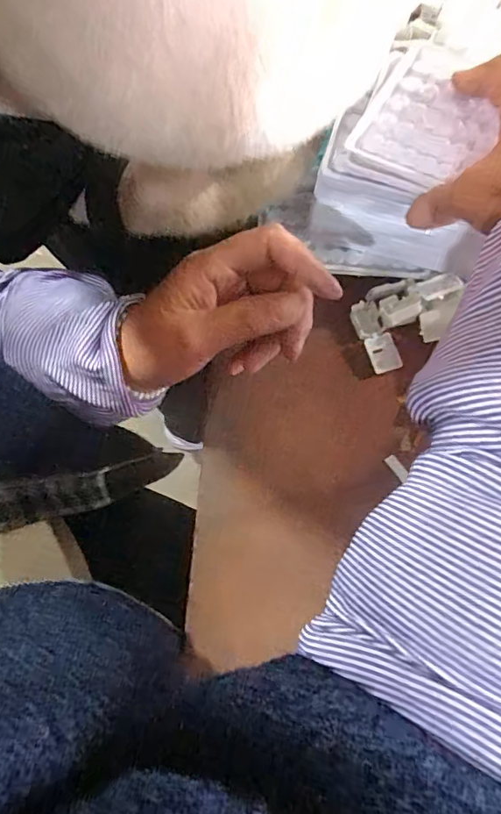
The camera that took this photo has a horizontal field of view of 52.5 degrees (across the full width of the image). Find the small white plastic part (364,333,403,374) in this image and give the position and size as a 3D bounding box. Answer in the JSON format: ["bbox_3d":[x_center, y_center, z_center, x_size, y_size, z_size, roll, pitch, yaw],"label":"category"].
[{"bbox_3d":[0.096,-0.039,0.368,0.020,0.004,0.027,-21,79,11],"label":"small white plastic part"}]

